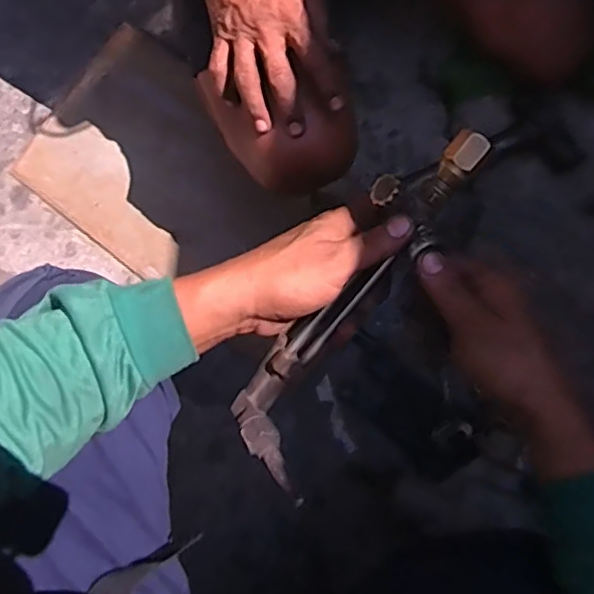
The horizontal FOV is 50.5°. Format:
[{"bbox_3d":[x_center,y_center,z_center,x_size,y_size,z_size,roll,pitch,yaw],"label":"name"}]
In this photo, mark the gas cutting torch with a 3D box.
[{"bbox_3d":[0.044,0.007,0.425,0.075,0.051,0.261,37,105,9],"label":"gas cutting torch"}]

